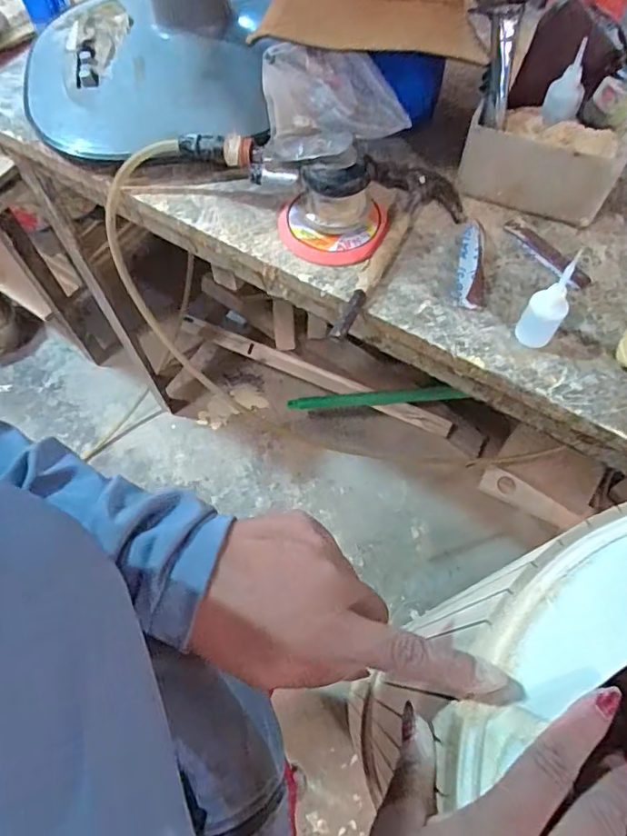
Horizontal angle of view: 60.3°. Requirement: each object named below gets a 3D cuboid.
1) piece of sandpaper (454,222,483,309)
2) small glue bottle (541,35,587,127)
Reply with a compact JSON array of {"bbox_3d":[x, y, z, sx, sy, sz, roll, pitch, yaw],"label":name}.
[{"bbox_3d":[0.161,-0.157,0.548,0.027,0.016,0.105,9,65,5],"label":"piece of sandpaper"},{"bbox_3d":[0.245,-0.318,0.515,0.031,0.068,0.022,7,65,4],"label":"small glue bottle"}]

